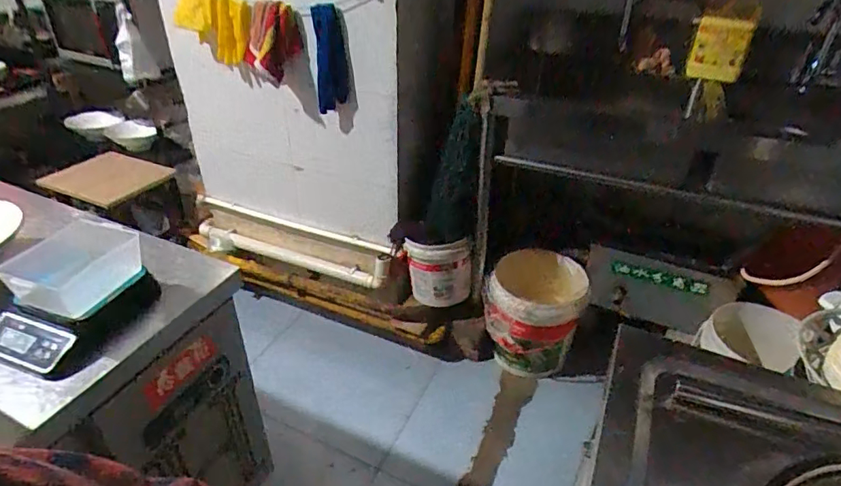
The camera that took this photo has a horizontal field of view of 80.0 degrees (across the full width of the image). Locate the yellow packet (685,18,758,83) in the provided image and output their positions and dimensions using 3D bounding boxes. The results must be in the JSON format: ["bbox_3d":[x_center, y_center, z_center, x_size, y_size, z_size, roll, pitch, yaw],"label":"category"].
[{"bbox_3d":[0.853,-0.550,1.432,0.139,0.163,0.037,16,37,21],"label":"yellow packet"}]

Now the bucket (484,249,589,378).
[{"bbox_3d":[0.380,0.253,1.713,0.300,0.372,0.283,1,34,-1],"label":"bucket"}]

